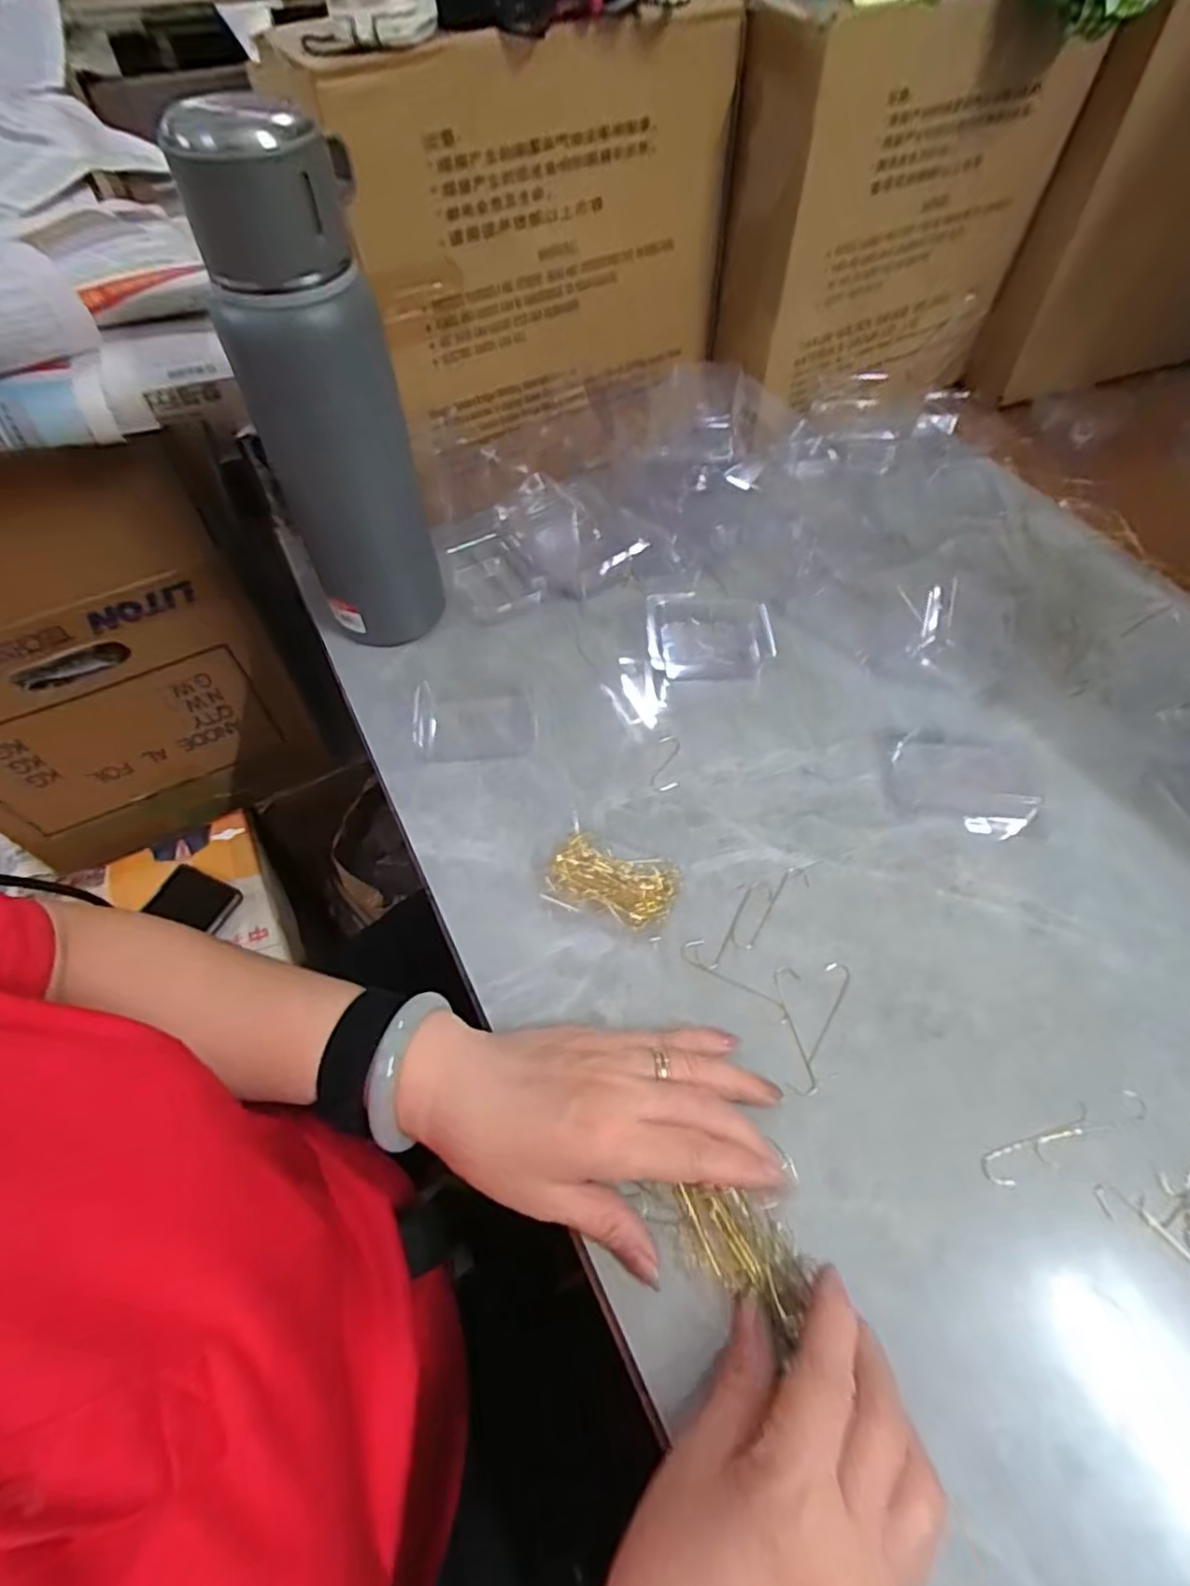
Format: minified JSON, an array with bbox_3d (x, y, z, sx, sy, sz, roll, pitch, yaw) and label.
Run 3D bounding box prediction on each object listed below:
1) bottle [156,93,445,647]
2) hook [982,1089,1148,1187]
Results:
[{"bbox_3d":[-0.154,-0.211,0.405,0.084,0.274,0.067,-21,60,-13],"label":"bottle"},{"bbox_3d":[0.221,0.160,0.319,0.089,0.004,0.015,-19,59,-12],"label":"hook"}]

